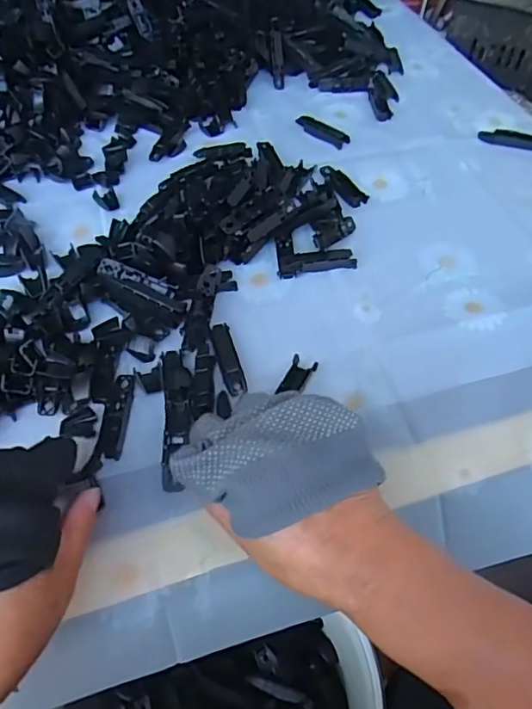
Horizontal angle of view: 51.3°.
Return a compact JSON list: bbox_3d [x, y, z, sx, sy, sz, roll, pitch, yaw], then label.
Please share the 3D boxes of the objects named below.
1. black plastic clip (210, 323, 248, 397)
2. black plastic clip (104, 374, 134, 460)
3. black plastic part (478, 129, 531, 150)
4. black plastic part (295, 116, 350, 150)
[{"bbox_3d":[-0.028,0.003,0.408,0.015,0.007,0.062,-13,54,-11],"label":"black plastic clip"},{"bbox_3d":[-0.099,0.040,0.376,0.012,0.007,0.065,1,53,0],"label":"black plastic clip"},{"bbox_3d":[0.260,-0.228,0.587,0.066,0.009,0.023,16,54,11],"label":"black plastic part"},{"bbox_3d":[0.060,-0.242,0.597,0.064,0.007,0.024,33,59,22],"label":"black plastic part"}]

